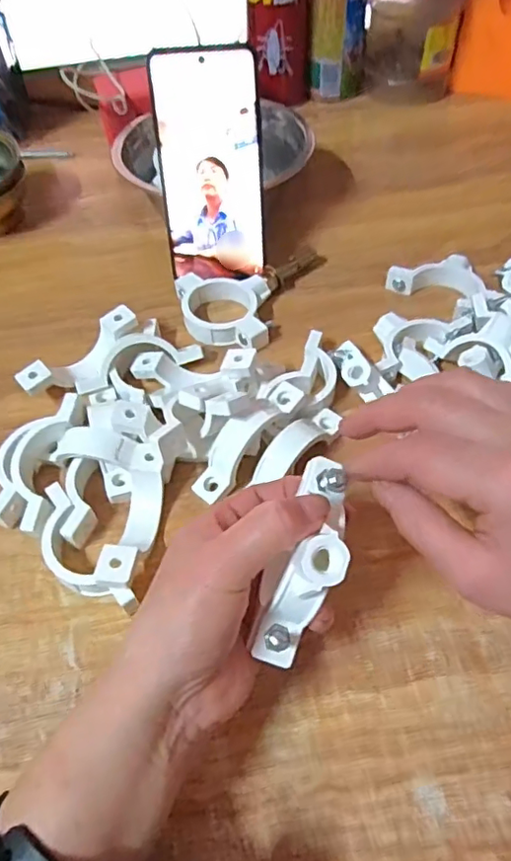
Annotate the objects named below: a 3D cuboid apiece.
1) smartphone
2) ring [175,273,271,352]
[{"bbox_3d":[-0.033,-0.191,0.419,0.074,0.152,0.006,-5,30,0],"label":"smartphone"},{"bbox_3d":[-0.026,-0.088,0.427,0.072,0.021,0.067,-1,54,2],"label":"ring"}]

